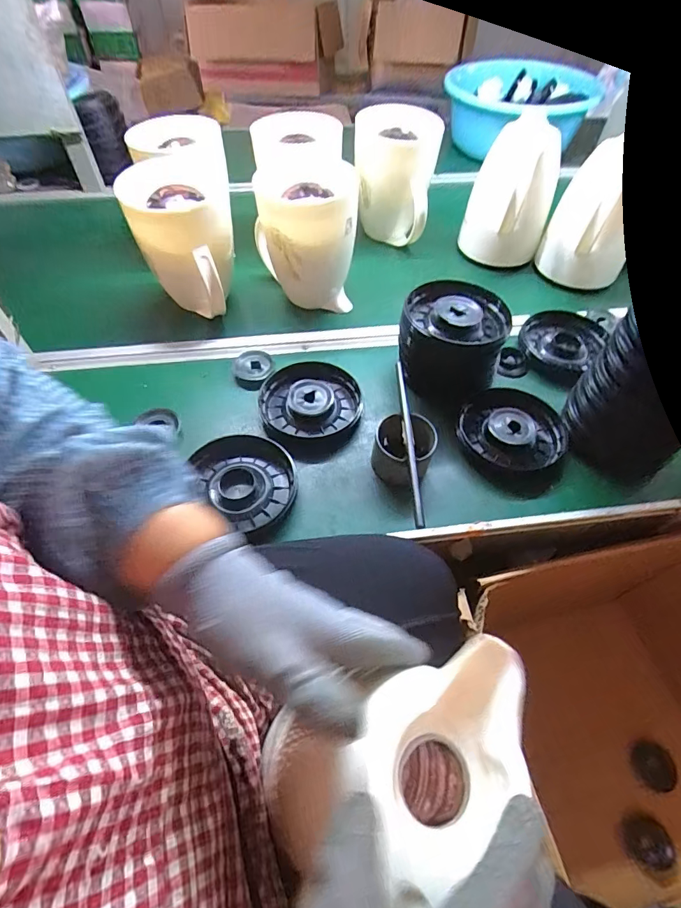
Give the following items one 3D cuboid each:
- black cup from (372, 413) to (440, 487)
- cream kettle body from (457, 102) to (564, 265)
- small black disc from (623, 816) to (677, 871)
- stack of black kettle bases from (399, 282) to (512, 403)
[{"bbox_3d":[0.078,-0.006,0.551,0.073,0.061,0.073,1,53,-1],"label":"black cup"},{"bbox_3d":[0.292,-0.445,0.769,0.139,0.197,0.115,28,57,18],"label":"cream kettle body"},{"bbox_3d":[0.457,0.575,0.650,0.061,0.008,0.059,-15,34,11],"label":"small black disc"},{"bbox_3d":[0.153,-0.155,0.614,0.141,0.114,0.125,8,53,4],"label":"stack of black kettle bases"}]

